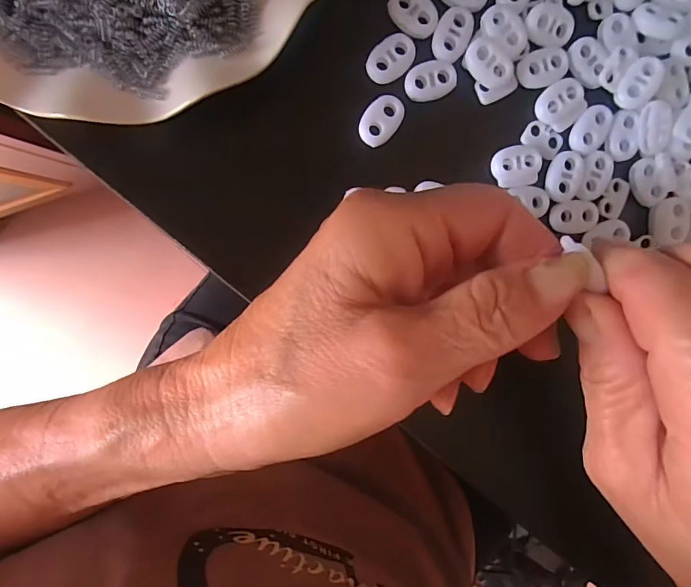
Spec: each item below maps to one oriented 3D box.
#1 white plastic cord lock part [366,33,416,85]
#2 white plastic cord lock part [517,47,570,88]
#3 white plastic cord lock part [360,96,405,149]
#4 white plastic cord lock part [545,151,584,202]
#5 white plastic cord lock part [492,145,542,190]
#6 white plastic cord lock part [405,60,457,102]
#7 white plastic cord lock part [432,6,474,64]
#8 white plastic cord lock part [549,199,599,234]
[{"bbox_3d":[0.020,-0.101,0.184,0.016,0.004,0.022,44,93,-8],"label":"white plastic cord lock part"},{"bbox_3d":[0.088,-0.100,0.189,0.022,0.004,0.016,-25,99,0],"label":"white plastic cord lock part"},{"bbox_3d":[0.016,-0.075,0.185,0.015,0.004,0.022,38,94,-8],"label":"white plastic cord lock part"},{"bbox_3d":[0.101,-0.054,0.195,0.015,0.004,0.022,7,98,-5],"label":"white plastic cord lock part"},{"bbox_3d":[0.078,-0.058,0.193,0.022,0.004,0.018,-17,99,-1],"label":"white plastic cord lock part"},{"bbox_3d":[0.037,-0.093,0.186,0.022,0.004,0.015,-17,99,-1],"label":"white plastic cord lock part"},{"bbox_3d":[0.046,-0.112,0.184,0.015,0.004,0.023,19,96,-6],"label":"white plastic cord lock part"},{"bbox_3d":[0.107,-0.036,0.197,0.022,0.004,0.015,-6,98,-3],"label":"white plastic cord lock part"}]

